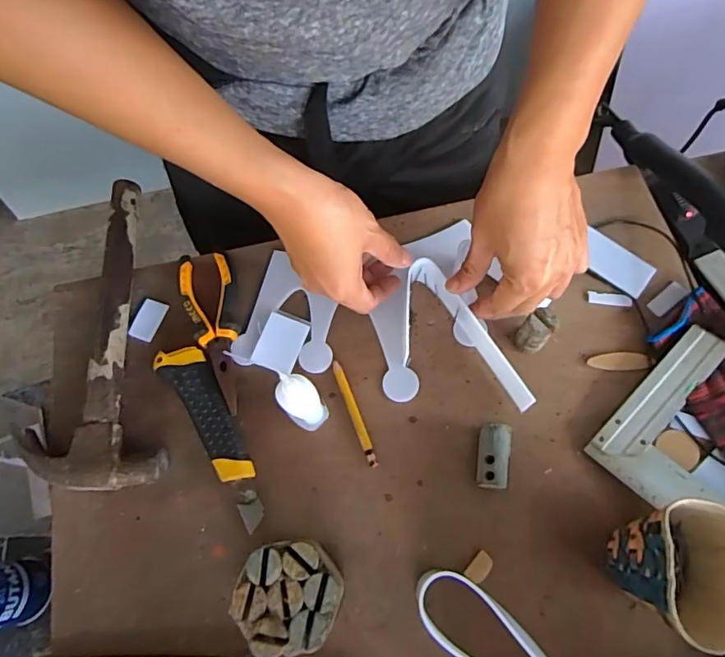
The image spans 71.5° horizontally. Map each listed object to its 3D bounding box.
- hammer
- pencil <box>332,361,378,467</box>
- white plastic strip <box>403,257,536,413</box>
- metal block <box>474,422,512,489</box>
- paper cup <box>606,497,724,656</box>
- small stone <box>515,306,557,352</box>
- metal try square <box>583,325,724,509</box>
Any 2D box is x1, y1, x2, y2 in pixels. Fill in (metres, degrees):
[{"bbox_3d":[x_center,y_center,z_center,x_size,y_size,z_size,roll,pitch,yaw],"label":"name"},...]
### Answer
[{"bbox_3d":[-0.250,0.002,0.451,0.117,0.034,0.286,-14,67,-5],"label":"hammer"},{"bbox_3d":[-0.007,0.073,0.437,0.008,0.008,0.096,-19,68,-7],"label":"pencil"},{"bbox_3d":[0.077,0.017,0.434,0.066,0.049,0.152,-36,76,-12],"label":"white plastic strip"},{"bbox_3d":[0.106,0.105,0.413,0.024,0.024,0.051,7,67,4],"label":"metal block"},{"bbox_3d":[0.217,0.168,0.346,0.067,0.093,0.082,13,67,6],"label":"paper cup"},{"bbox_3d":[0.148,0.004,0.435,0.024,0.055,0.024,0,67,1],"label":"small stone"},{"bbox_3d":[0.322,0.127,0.373,0.147,0.014,0.257,-45,63,-5],"label":"metal try square"}]

